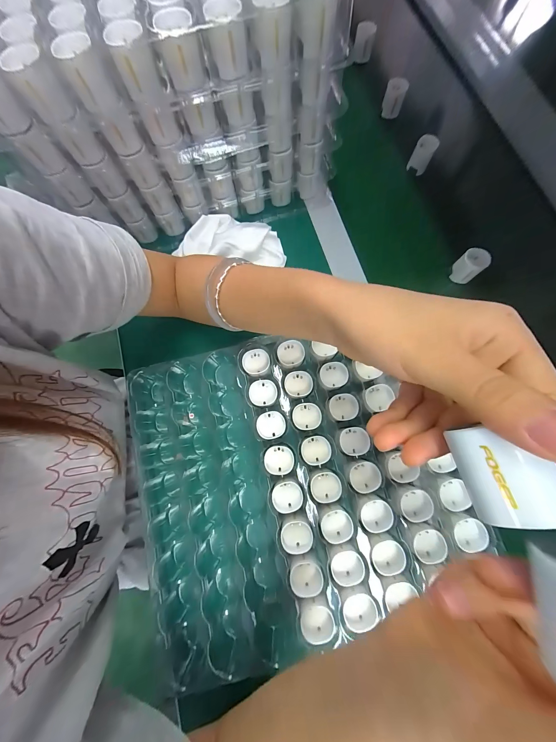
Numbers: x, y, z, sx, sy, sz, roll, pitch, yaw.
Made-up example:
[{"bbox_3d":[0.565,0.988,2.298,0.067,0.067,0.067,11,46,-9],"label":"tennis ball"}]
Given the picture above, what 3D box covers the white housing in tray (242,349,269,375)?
[{"bbox_3d":[-0.025,-0.010,0.292,0.030,0.014,0.029,0,78,2],"label":"white housing in tray"}]

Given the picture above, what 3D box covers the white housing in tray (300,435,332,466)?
[{"bbox_3d":[0.040,0.085,0.271,0.030,0.014,0.029,-6,78,0],"label":"white housing in tray"}]

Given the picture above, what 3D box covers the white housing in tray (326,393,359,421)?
[{"bbox_3d":[0.070,0.040,0.281,0.033,0.014,0.028,-10,78,0],"label":"white housing in tray"}]

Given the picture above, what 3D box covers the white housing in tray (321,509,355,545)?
[{"bbox_3d":[0.058,0.153,0.253,0.030,0.014,0.027,-4,78,1],"label":"white housing in tray"}]

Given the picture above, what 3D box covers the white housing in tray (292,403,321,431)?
[{"bbox_3d":[0.031,0.050,0.279,0.030,0.015,0.029,-6,78,0],"label":"white housing in tray"}]

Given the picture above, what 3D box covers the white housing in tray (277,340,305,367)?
[{"bbox_3d":[0.015,-0.019,0.296,0.030,0.011,0.028,-11,78,-1],"label":"white housing in tray"}]

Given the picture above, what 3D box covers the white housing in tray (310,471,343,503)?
[{"bbox_3d":[0.049,0.120,0.264,0.029,0.016,0.029,0,78,2],"label":"white housing in tray"}]

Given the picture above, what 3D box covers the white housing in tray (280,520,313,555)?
[{"bbox_3d":[0.019,0.163,0.253,0.030,0.015,0.027,-9,78,0],"label":"white housing in tray"}]

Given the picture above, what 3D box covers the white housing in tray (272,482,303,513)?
[{"bbox_3d":[0.010,0.130,0.262,0.031,0.014,0.027,-7,78,0],"label":"white housing in tray"}]

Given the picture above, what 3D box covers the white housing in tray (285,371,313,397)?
[{"bbox_3d":[0.024,0.015,0.285,0.032,0.012,0.028,-6,78,0],"label":"white housing in tray"}]

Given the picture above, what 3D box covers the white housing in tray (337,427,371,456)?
[{"bbox_3d":[0.081,0.075,0.273,0.029,0.016,0.029,-4,77,8],"label":"white housing in tray"}]

